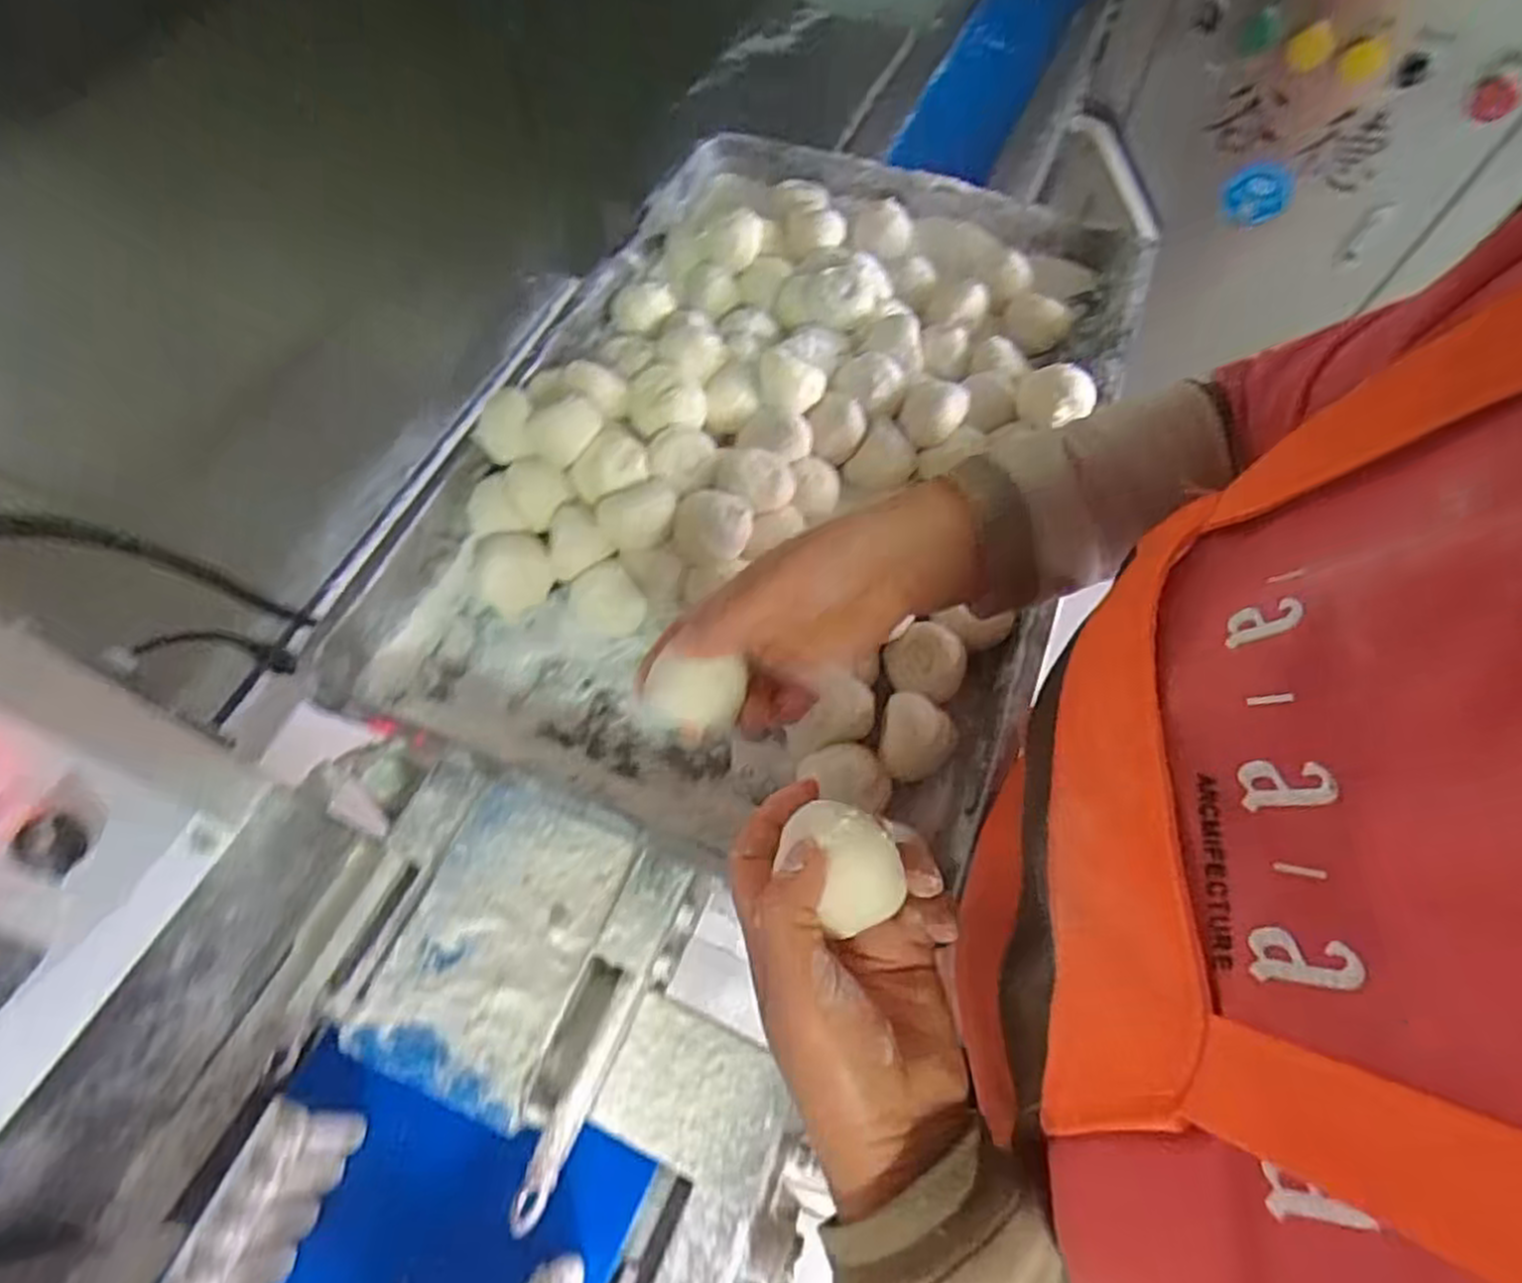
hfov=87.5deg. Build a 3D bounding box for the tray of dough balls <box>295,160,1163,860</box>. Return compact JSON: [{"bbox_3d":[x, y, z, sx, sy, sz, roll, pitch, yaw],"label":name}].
[{"bbox_3d":[0.022,-0.162,0.565,0.401,0.078,0.618,19,65,12],"label":"tray of dough balls"}]

